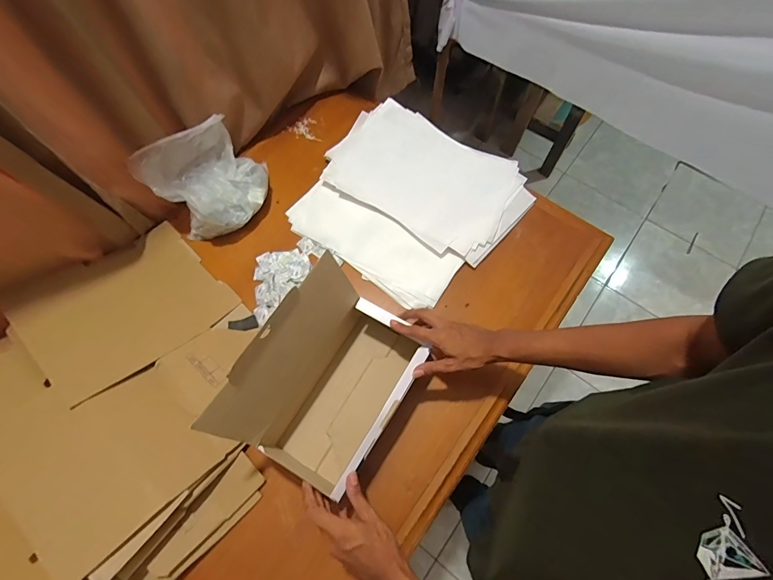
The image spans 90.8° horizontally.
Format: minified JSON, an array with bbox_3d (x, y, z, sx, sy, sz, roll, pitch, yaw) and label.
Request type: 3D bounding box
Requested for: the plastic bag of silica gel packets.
[{"bbox_3d":[-0.339,-0.218,0.748,0.212,0.159,0.148,-41,73,-15],"label":"plastic bag of silica gel packets"}]

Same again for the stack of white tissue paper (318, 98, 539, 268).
[{"bbox_3d":[0.089,-0.243,0.829,0.408,0.034,0.267,33,71,13],"label":"stack of white tissue paper"}]

